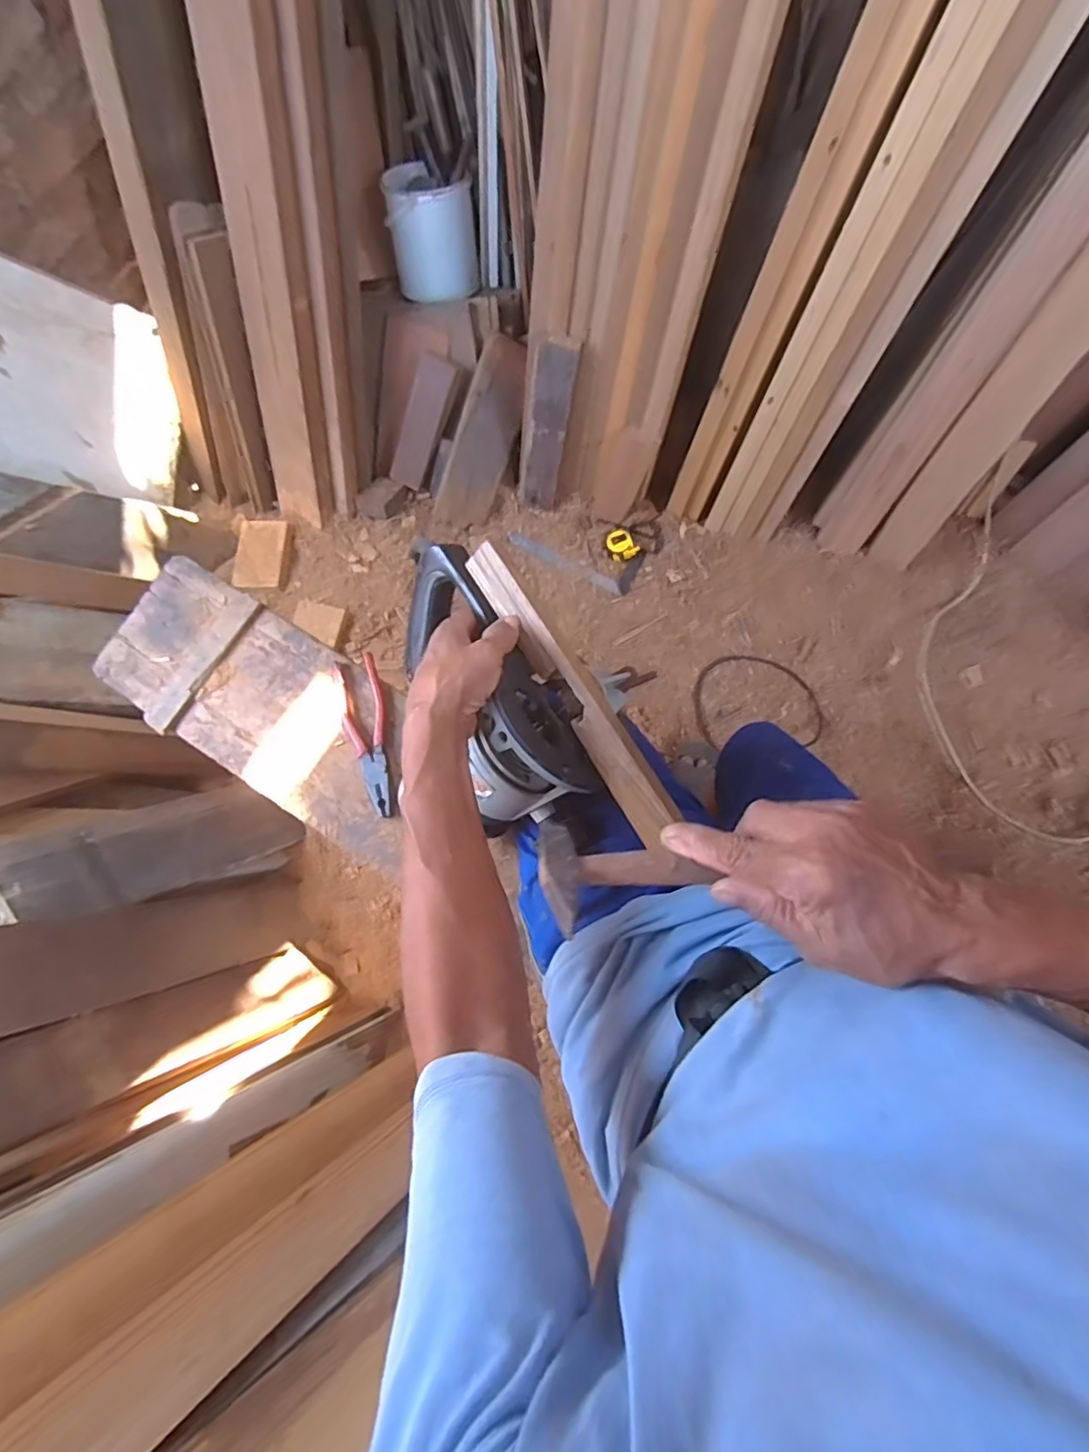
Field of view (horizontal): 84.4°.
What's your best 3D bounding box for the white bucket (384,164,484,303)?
[{"bbox_3d":[-0.223,-1.008,1.243,0.167,0.218,0.167,0,60,1],"label":"white bucket"}]

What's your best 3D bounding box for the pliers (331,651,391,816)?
[{"bbox_3d":[-0.205,0.010,0.703,0.056,0.022,0.193,-16,77,-2],"label":"pliers"}]

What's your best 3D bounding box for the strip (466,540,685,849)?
[{"bbox_3d":[0.021,-0.033,0.503,0.041,0.009,0.286,-39,78,32],"label":"strip"}]

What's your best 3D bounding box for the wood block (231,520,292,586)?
[{"bbox_3d":[-0.630,-0.385,1.343,0.106,0.020,0.164,3,77,2],"label":"wood block"}]

